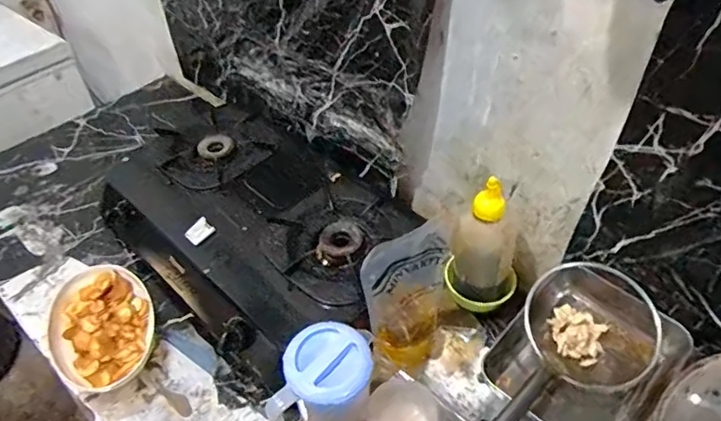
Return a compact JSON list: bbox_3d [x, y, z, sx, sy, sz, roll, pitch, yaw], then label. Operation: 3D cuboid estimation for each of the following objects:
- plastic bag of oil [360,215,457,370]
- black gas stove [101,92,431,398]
[{"bbox_3d":[0.084,0.124,0.723,0.162,0.243,0.059,-31,53,-26],"label":"plastic bag of oil"},{"bbox_3d":[-0.197,-0.005,0.917,0.569,0.099,0.361,34,55,29],"label":"black gas stove"}]

